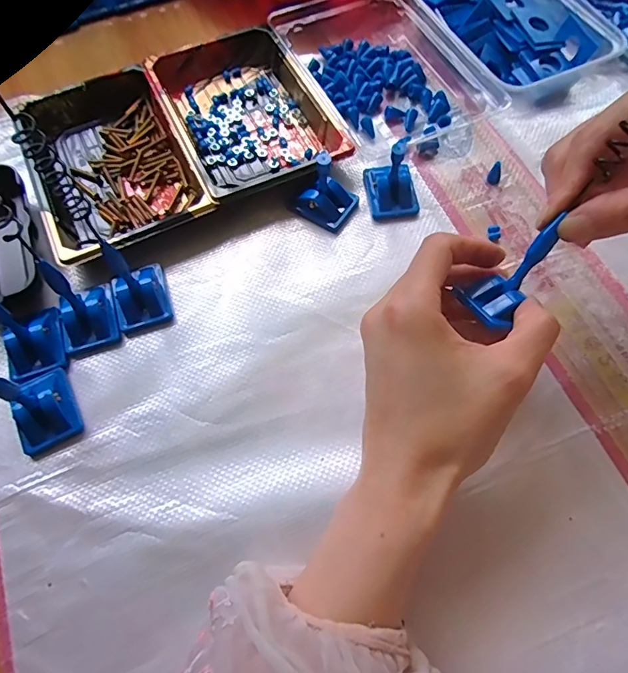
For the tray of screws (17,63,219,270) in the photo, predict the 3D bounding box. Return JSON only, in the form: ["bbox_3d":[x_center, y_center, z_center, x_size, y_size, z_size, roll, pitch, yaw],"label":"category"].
[{"bbox_3d":[-0.157,-0.135,0.344,0.114,0.023,0.178,-26,68,-9],"label":"tray of screws"}]

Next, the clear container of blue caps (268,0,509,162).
[{"bbox_3d":[0.049,-0.220,0.367,0.122,0.033,0.170,-27,68,-9],"label":"clear container of blue caps"}]

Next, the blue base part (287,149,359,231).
[{"bbox_3d":[0.007,-0.101,0.322,0.039,0.031,0.032,32,71,15],"label":"blue base part"}]

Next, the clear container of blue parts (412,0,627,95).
[{"bbox_3d":[0.153,-0.258,0.381,0.121,0.035,0.164,-21,67,-7],"label":"clear container of blue parts"}]

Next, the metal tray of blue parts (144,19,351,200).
[{"bbox_3d":[-0.056,-0.177,0.357,0.112,0.023,0.154,-29,69,-10],"label":"metal tray of blue parts"}]

